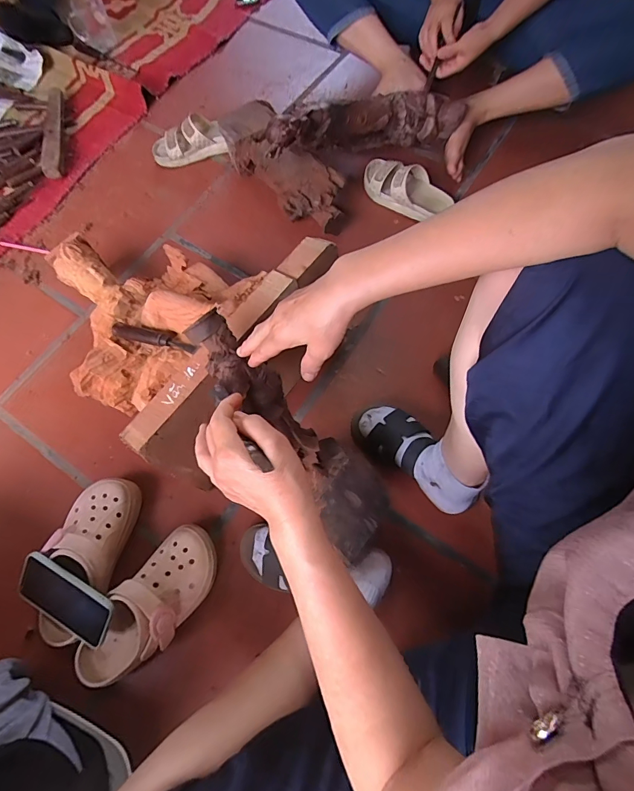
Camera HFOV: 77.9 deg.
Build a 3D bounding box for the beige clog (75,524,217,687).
[{"bbox_3d":[-0.247,0.315,0.584,0.108,0.092,0.248,35,74,14],"label":"beige clog"}]

